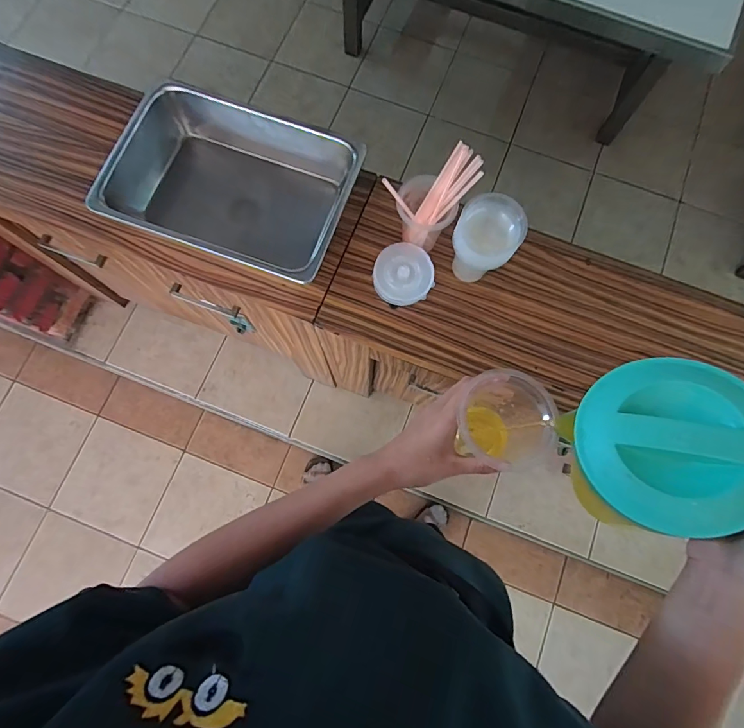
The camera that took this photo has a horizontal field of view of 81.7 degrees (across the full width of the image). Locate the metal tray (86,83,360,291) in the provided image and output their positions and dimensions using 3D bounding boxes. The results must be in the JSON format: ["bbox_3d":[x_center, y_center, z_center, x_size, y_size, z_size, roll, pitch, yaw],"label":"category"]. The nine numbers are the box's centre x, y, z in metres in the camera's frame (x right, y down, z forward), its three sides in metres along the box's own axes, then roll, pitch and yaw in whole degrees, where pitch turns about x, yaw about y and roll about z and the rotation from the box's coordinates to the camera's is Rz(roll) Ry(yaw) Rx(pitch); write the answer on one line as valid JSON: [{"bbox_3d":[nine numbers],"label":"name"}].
[{"bbox_3d":[-0.217,-0.292,0.715,0.366,0.107,0.267,19,81,4],"label":"metal tray"}]

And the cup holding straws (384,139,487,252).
[{"bbox_3d":[0.086,-0.244,0.650,0.118,0.143,0.085,-37,81,-9],"label":"cup holding straws"}]

